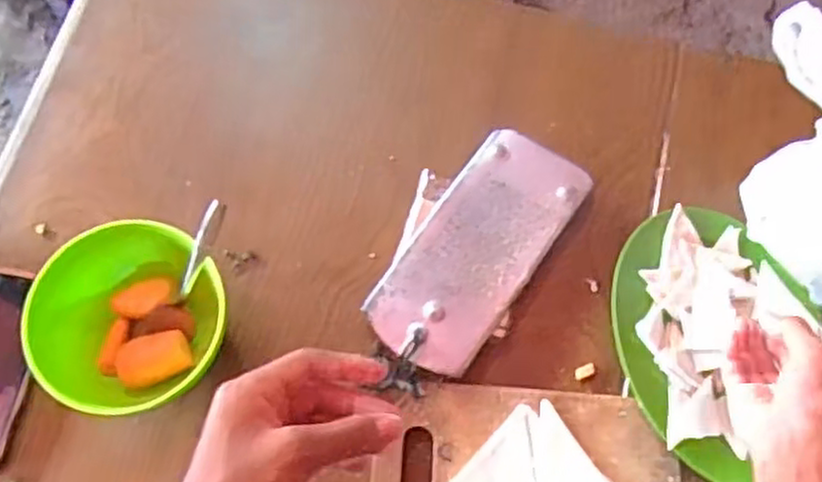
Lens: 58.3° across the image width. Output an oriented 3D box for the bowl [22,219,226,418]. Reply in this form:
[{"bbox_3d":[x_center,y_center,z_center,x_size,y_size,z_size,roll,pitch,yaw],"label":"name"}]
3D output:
[{"bbox_3d":[-0.227,0.069,0.604,0.143,0.081,0.149,1,71,-2],"label":"bowl"}]

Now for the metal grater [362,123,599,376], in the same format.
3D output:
[{"bbox_3d":[0.060,0.008,0.664,0.106,0.018,0.233,35,73,9],"label":"metal grater"}]

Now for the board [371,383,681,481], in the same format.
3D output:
[{"bbox_3d":[0.096,0.191,0.602,0.240,0.016,0.135,6,71,-1],"label":"board"}]

